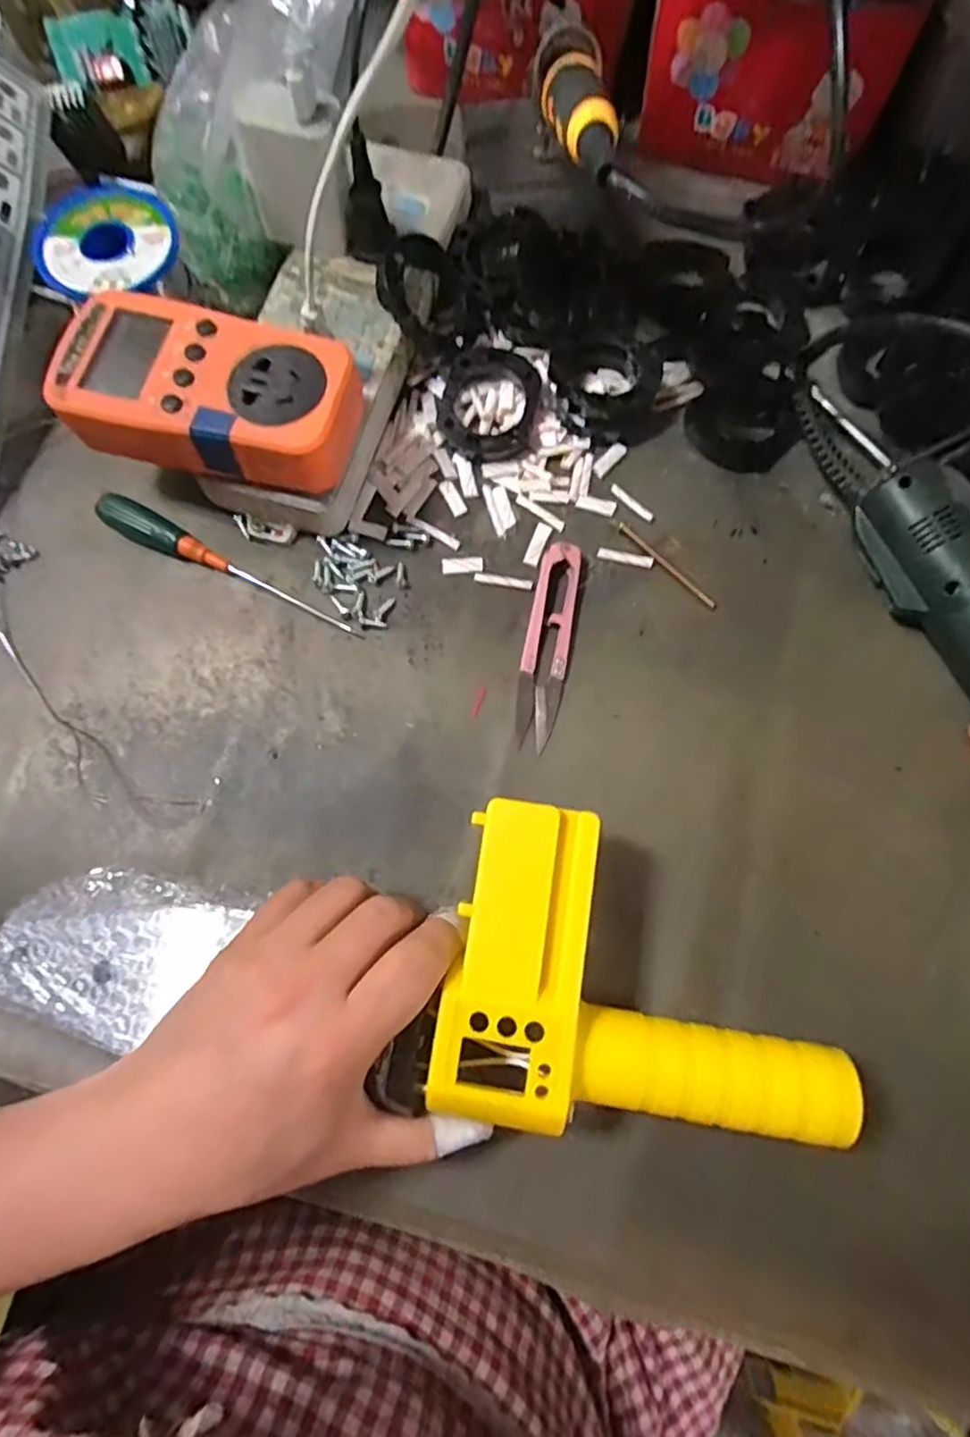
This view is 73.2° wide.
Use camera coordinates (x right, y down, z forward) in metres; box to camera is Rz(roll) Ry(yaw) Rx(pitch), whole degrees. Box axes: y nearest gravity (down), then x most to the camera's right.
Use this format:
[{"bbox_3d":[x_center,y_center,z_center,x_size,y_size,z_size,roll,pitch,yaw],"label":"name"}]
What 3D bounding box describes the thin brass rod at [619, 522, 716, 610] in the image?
[{"bbox_3d":[0.092,-0.078,0.330,0.004,0.004,0.064,-43,80,-9],"label":"thin brass rod"}]

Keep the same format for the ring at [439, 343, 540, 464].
[{"bbox_3d":[0.004,-0.166,0.344,0.051,0.013,0.060,19,77,5],"label":"ring"}]

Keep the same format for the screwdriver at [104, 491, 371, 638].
[{"bbox_3d":[-0.127,-0.073,0.321,0.142,0.016,0.017,28,78,7],"label":"screwdriver"}]

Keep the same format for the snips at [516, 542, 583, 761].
[{"bbox_3d":[0.030,-0.037,0.315,0.021,0.008,0.101,10,76,3],"label":"snips"}]

